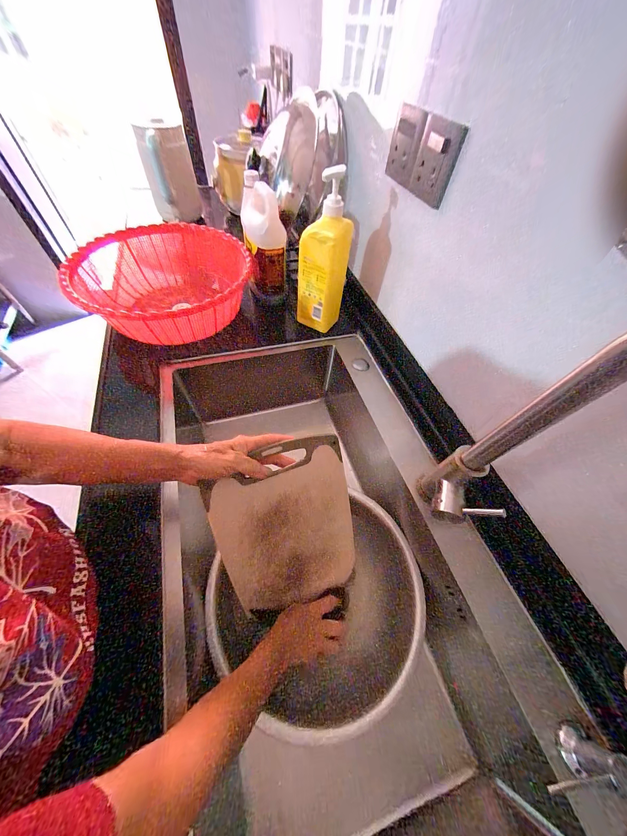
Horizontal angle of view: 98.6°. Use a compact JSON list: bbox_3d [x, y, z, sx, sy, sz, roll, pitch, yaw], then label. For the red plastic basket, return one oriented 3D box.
[{"bbox_3d":[-0.331,-0.285,0.599,0.301,0.127,0.339,14,56,5],"label":"red plastic basket"}]

